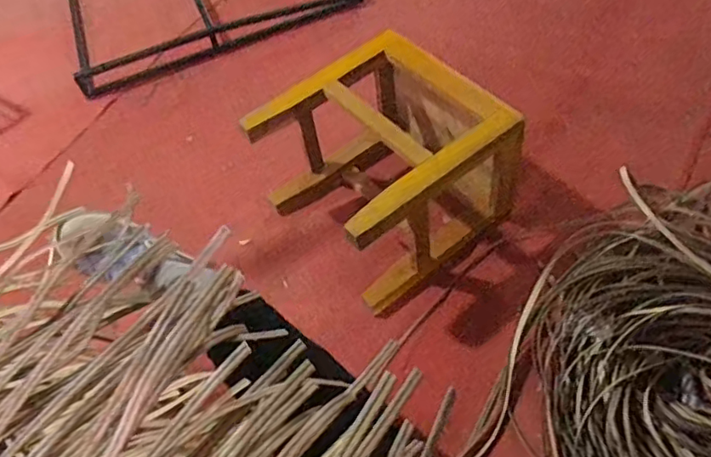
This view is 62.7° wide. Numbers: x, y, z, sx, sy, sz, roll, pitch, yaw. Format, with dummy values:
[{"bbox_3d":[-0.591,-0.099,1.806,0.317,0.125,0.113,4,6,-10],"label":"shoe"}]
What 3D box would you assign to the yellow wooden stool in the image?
[{"bbox_3d":[0.038,-0.091,0.860,0.286,0.223,0.297,-38,58,-19],"label":"yellow wooden stool"}]

